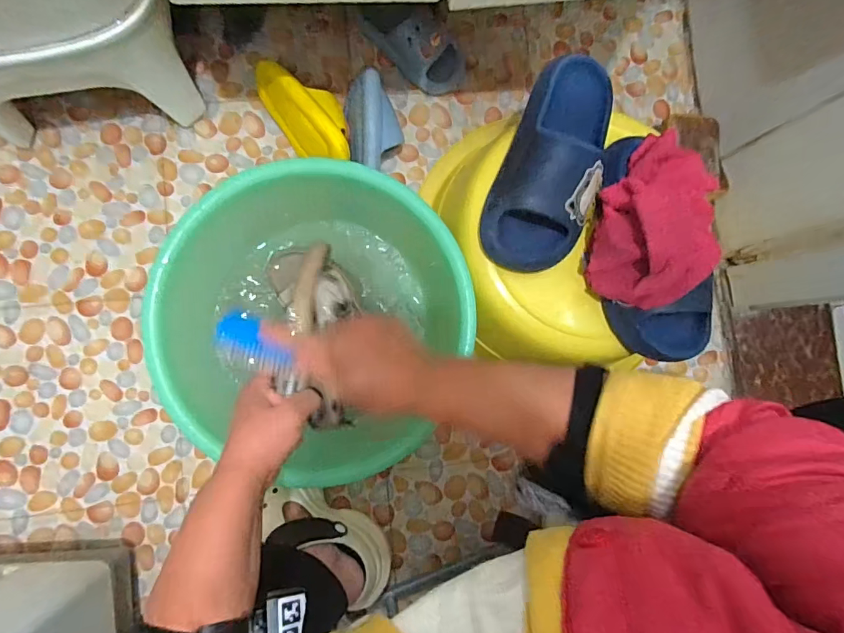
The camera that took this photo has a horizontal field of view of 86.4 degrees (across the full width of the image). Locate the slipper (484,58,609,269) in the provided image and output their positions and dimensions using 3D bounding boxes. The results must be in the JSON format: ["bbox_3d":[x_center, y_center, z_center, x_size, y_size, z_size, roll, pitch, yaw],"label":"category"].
[{"bbox_3d":[0.162,-0.183,0.523,0.119,0.078,0.262,22,85,-4],"label":"slipper"}]

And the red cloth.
[{"bbox_3d":[0.271,-0.118,0.508,0.118,0.093,0.212,20,85,-4],"label":"red cloth"}]

